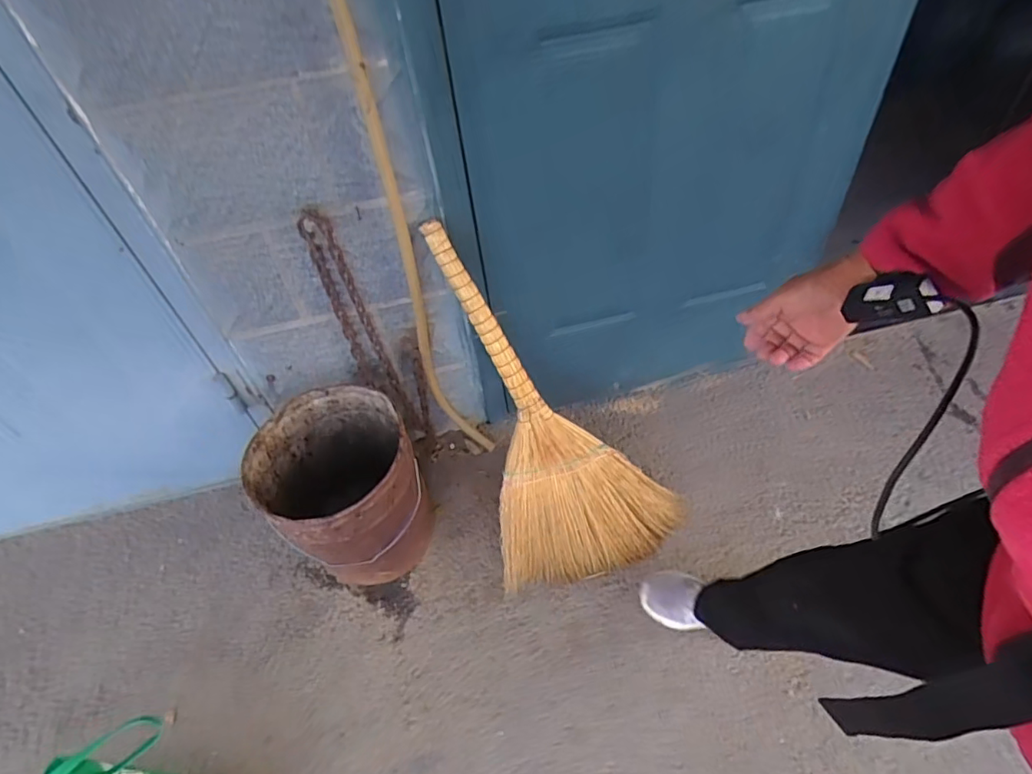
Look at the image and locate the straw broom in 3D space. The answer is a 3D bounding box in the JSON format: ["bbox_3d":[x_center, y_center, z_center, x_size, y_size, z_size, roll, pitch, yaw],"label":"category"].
[{"bbox_3d":[0.102,0.031,1.121,0.389,0.746,0.056,-14,15,-10],"label":"straw broom"}]

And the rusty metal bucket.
[{"bbox_3d":[-0.340,0.212,1.126,0.286,0.314,0.276,-2,49,2],"label":"rusty metal bucket"}]

